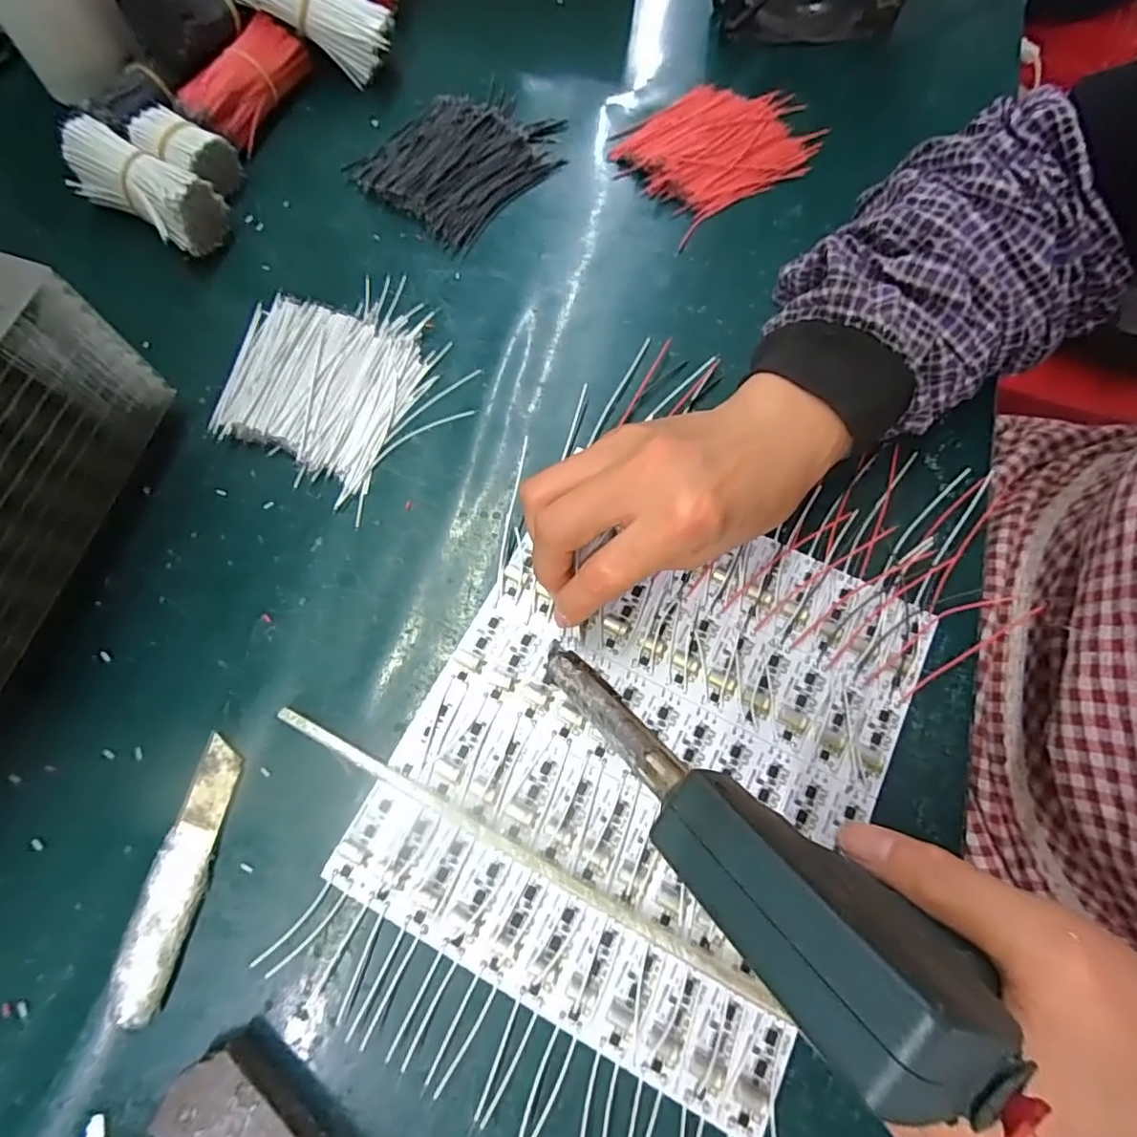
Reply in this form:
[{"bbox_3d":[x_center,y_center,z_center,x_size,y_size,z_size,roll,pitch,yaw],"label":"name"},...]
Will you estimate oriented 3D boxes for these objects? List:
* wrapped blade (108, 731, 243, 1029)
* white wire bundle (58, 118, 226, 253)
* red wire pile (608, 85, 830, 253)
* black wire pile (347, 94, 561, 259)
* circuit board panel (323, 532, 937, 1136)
[{"bbox_3d":[-0.160,0.123,0.243,0.025,0.010,0.101,11,72,3],"label":"wrapped blade"},{"bbox_3d":[-0.242,-0.216,0.341,0.087,0.039,0.038,26,73,7],"label":"white wire bundle"},{"bbox_3d":[0.096,-0.273,0.379,0.122,0.016,0.091,-33,75,-11],"label":"red wire pile"},{"bbox_3d":[-0.067,-0.261,0.375,0.094,0.014,0.114,38,75,11],"label":"black wire pile"},{"bbox_3d":[0.035,0.076,0.267,0.191,0.008,0.224,26,73,8],"label":"circuit board panel"}]

